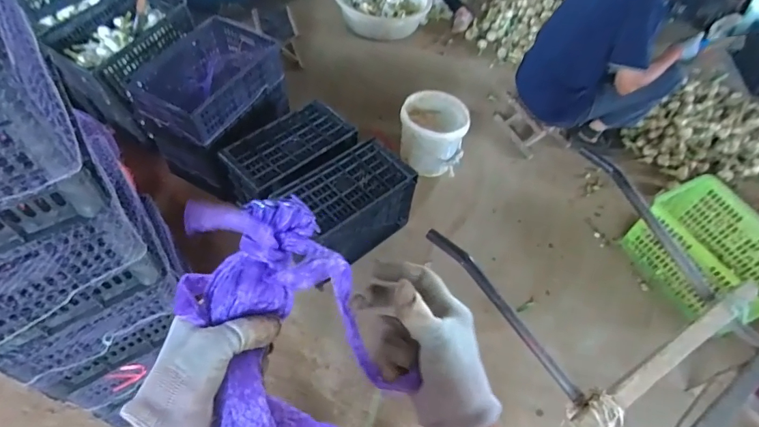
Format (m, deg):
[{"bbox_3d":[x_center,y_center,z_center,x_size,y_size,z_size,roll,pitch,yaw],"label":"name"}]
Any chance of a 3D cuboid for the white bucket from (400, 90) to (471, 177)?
[{"bbox_3d":[0.211,-0.317,1.738,0.257,0.226,0.243,3,54,-4],"label":"white bucket"}]

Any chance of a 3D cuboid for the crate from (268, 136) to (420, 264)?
[{"bbox_3d":[-0.110,-0.021,1.481,0.440,0.265,0.233,-33,64,-26],"label":"crate"}]

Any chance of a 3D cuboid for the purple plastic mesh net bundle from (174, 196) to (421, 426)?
[{"bbox_3d":[-0.076,0.177,0.387,0.151,0.394,0.123,-6,23,-9],"label":"purple plastic mesh net bundle"}]

